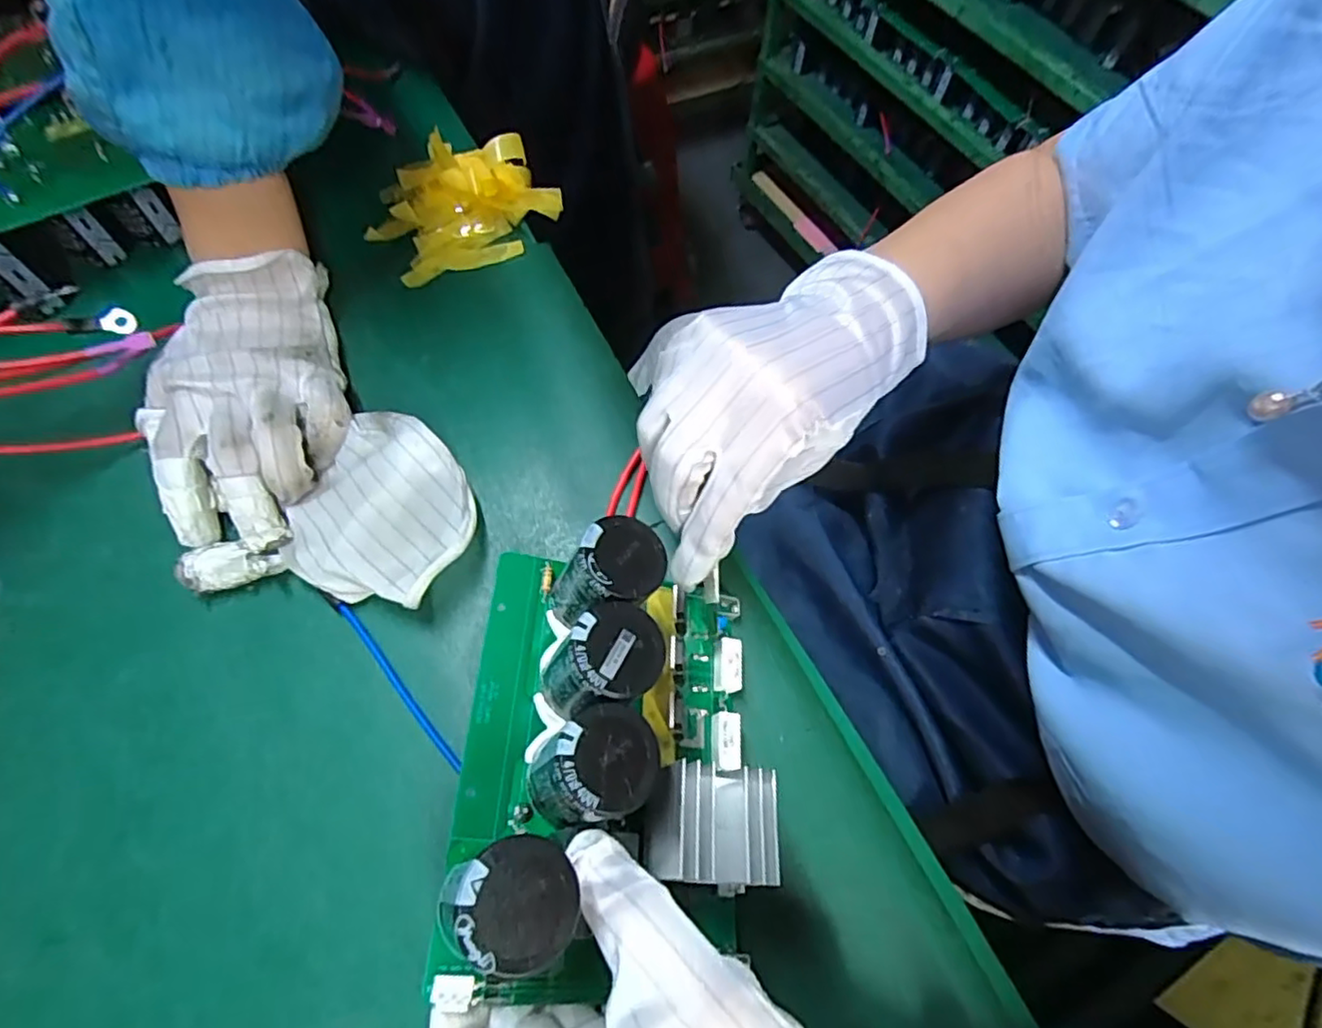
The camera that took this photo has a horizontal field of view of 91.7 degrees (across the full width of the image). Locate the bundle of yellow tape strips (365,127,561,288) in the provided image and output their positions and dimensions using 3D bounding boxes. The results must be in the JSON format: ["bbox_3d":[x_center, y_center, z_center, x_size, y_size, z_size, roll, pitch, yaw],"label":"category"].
[{"bbox_3d":[-0.129,-0.207,0.413,0.125,0.045,0.090,-17,66,-11],"label":"bundle of yellow tape strips"}]

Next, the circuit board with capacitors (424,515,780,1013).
[{"bbox_3d":[-0.010,0.081,0.238,0.117,0.058,0.150,10,59,-16],"label":"circuit board with capacitors"}]

